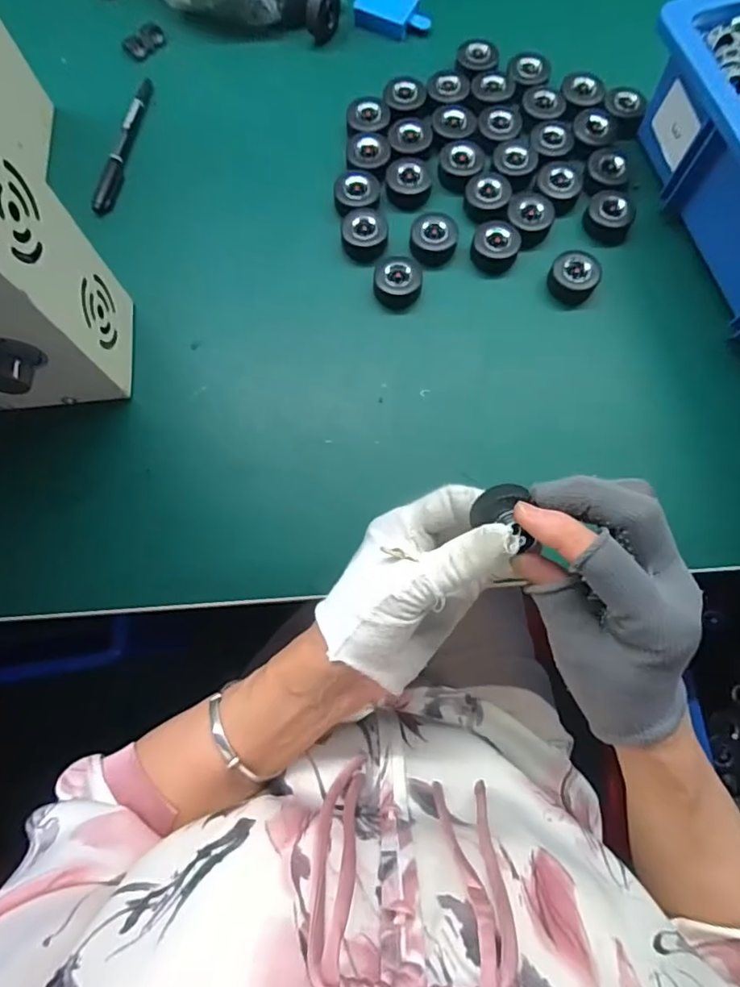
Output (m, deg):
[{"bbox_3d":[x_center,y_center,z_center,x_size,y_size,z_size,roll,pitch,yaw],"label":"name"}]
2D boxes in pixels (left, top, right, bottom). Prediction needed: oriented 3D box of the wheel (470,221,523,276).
[{"bbox_3d":[0.101,-0.197,0.420,0.036,0.014,0.041,19,79,5],"label":"wheel"}]

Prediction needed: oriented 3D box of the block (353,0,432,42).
[{"bbox_3d":[0.021,-0.445,0.486,0.067,0.015,0.042,27,79,6],"label":"block"}]

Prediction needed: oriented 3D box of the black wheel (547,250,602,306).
[{"bbox_3d":[0.162,-0.171,0.416,0.037,0.024,0.032,31,80,7],"label":"black wheel"}]

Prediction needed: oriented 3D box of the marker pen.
[{"bbox_3d":[-0.217,-0.305,0.458,0.018,0.014,0.140,10,78,3],"label":"marker pen"}]

